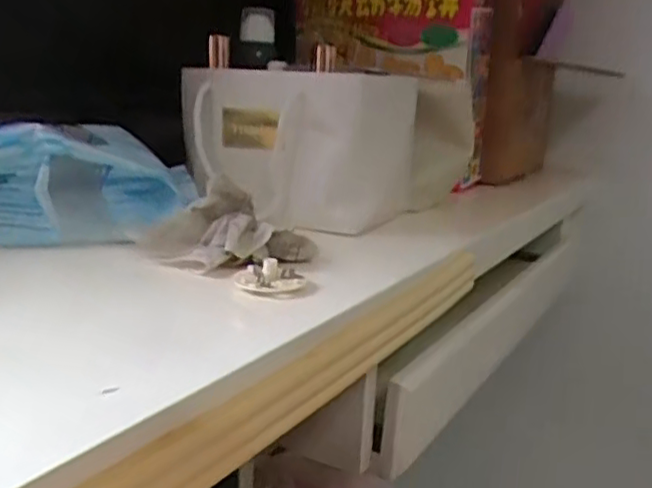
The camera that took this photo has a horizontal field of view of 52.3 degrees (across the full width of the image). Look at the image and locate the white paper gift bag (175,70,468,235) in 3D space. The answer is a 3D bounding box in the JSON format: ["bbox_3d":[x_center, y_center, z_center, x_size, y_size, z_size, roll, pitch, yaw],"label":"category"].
[{"bbox_3d":[0.007,-0.103,0.654,0.167,0.124,0.278,15,21,39],"label":"white paper gift bag"}]

